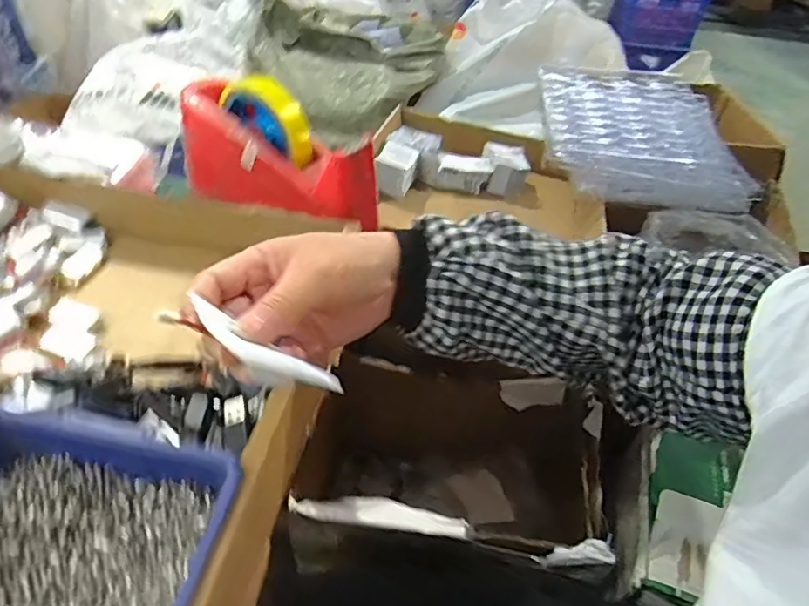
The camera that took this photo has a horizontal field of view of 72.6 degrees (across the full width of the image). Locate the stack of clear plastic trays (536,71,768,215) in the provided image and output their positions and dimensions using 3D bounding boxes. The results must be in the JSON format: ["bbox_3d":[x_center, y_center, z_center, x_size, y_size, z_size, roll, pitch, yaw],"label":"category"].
[{"bbox_3d":[0.369,-0.262,0.868,0.300,0.081,0.293,8,44,2],"label":"stack of clear plastic trays"}]

